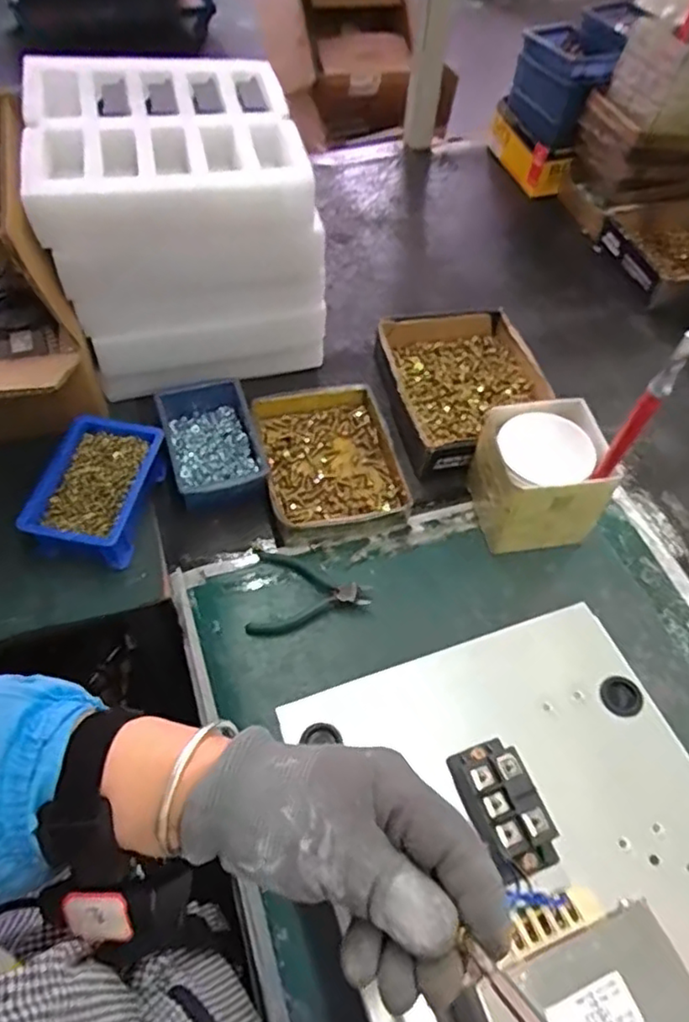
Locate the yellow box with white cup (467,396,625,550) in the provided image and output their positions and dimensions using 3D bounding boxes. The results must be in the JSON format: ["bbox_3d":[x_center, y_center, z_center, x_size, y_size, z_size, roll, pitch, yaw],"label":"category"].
[{"bbox_3d":[0.197,-0.035,0.655,0.111,0.105,0.115,-5,56,-7],"label":"yellow box with white cup"}]

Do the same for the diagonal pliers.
[{"bbox_3d":[-0.033,0.081,0.616,0.111,0.014,0.088,7,55,1],"label":"diagonal pliers"}]

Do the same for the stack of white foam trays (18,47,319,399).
[{"bbox_3d":[-0.178,-0.297,0.715,0.259,0.259,0.246,-15,57,-12],"label":"stack of white foam trays"}]

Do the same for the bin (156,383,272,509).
[{"bbox_3d":[-0.141,-0.069,0.696,0.097,0.050,0.154,-14,58,-13],"label":"bin"}]

